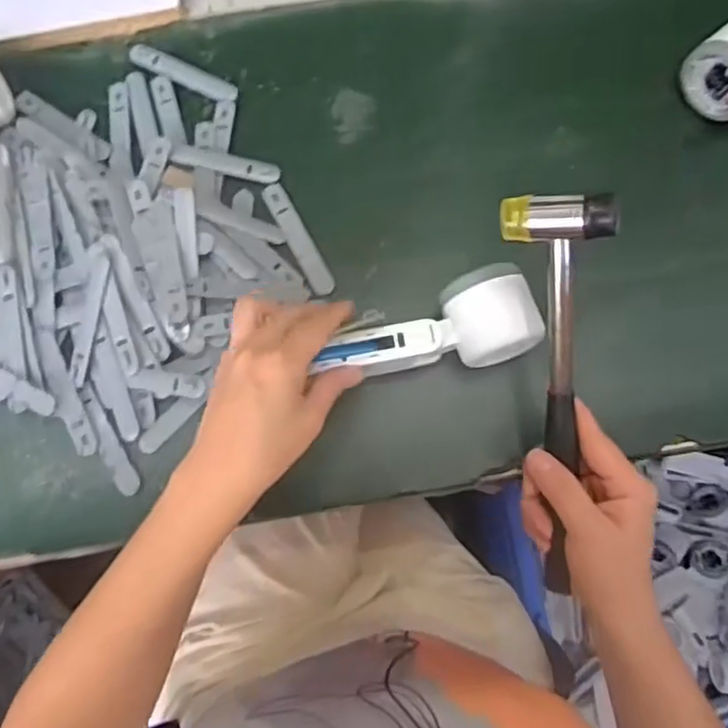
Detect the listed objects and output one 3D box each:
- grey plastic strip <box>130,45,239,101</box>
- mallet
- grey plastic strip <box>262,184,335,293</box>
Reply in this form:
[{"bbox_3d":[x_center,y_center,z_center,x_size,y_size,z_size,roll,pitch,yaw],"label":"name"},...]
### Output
[{"bbox_3d":[-0.145,-0.233,0.535,0.097,0.004,0.018,28,79,7],"label":"grey plastic strip"},{"bbox_3d":[0.115,0.029,0.393,0.051,0.034,0.250,-6,109,0],"label":"mallet"},{"bbox_3d":[-0.049,-0.094,0.497,0.017,0.004,0.095,-27,78,-5],"label":"grey plastic strip"}]

